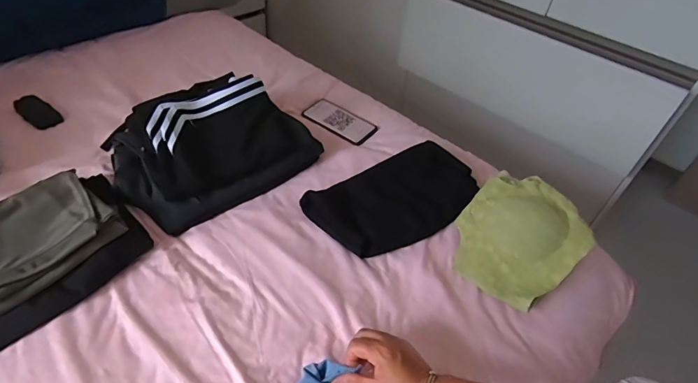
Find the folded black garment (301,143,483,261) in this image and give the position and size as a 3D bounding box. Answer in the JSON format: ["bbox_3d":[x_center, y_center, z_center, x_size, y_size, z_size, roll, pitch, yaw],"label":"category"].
[{"bbox_3d":[0.087,0.008,0.745,0.303,0.059,0.169,-23,52,-27],"label":"folded black garment"}]

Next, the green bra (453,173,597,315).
[{"bbox_3d":[0.271,0.074,0.683,0.192,0.092,0.180,-28,55,-30],"label":"green bra"}]

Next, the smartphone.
[{"bbox_3d":[-0.022,-0.159,0.943,0.171,0.014,0.082,32,50,23],"label":"smartphone"}]

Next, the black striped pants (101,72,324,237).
[{"bbox_3d":[-0.256,-0.105,0.764,0.329,0.119,0.259,-29,55,-31],"label":"black striped pants"}]

